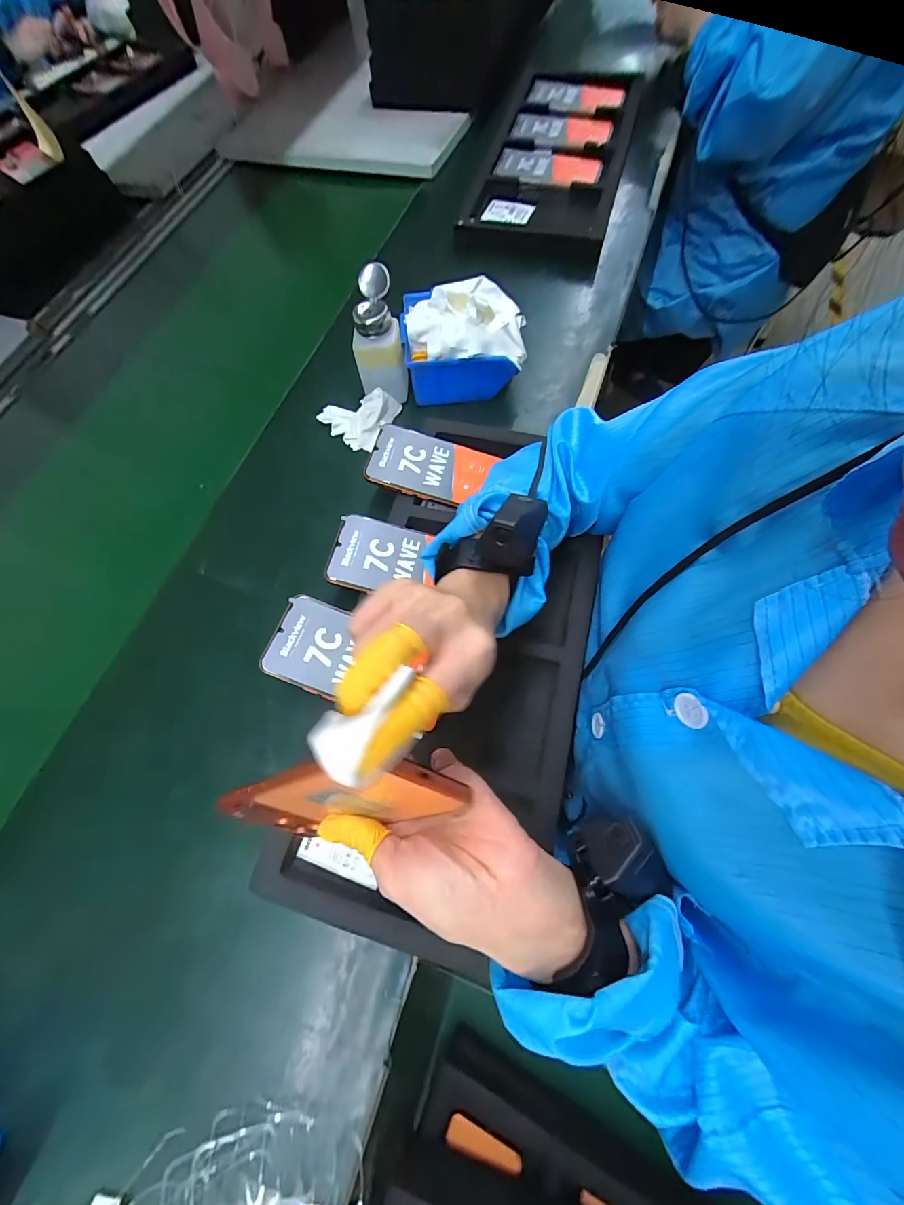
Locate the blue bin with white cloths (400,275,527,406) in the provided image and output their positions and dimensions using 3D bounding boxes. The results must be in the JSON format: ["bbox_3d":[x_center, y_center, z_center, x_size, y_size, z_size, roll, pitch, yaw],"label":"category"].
[{"bbox_3d":[0.015,-0.324,0.511,0.142,0.091,0.118,-5,68,4],"label":"blue bin with white cloths"}]

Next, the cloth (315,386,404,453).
[{"bbox_3d":[-0.118,-0.238,0.526,0.099,0.029,0.081,32,75,16],"label":"cloth"}]

